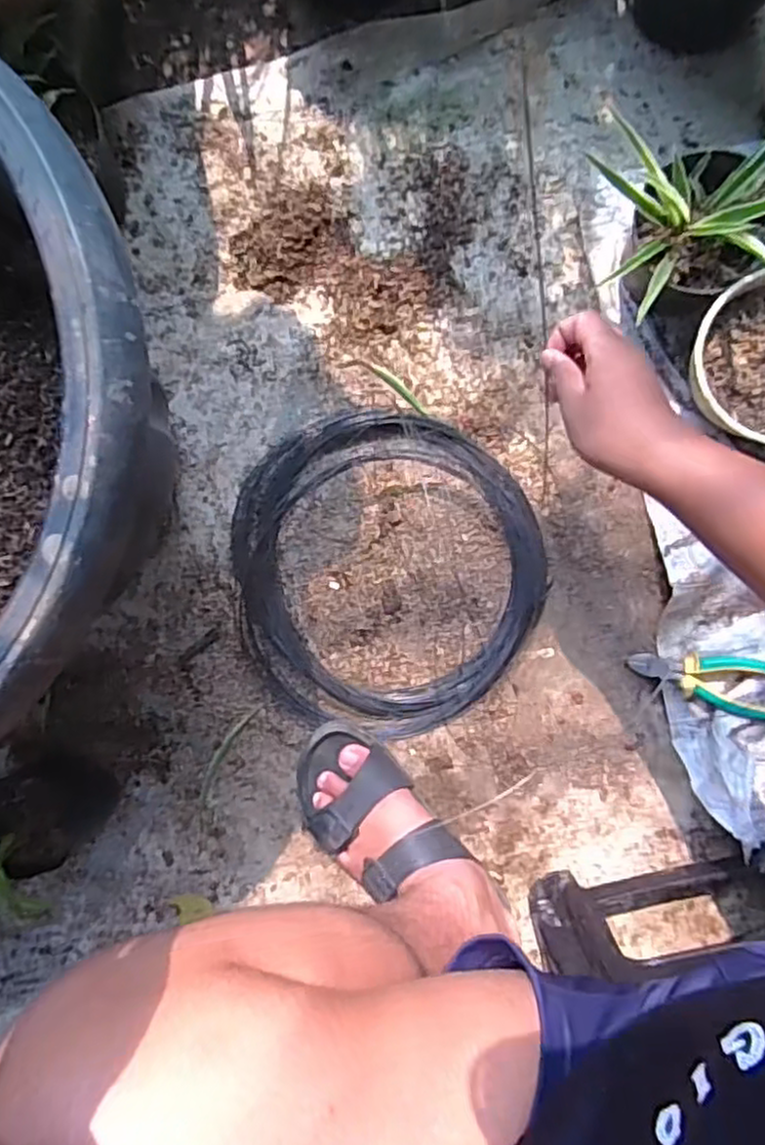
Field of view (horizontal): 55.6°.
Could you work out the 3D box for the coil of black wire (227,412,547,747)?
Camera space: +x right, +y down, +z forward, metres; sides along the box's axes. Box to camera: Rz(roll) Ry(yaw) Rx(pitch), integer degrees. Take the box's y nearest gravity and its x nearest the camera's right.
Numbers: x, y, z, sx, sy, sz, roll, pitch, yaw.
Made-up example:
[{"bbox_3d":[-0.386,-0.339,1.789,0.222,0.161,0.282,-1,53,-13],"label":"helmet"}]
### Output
[{"bbox_3d":[0.007,0.002,0.721,0.301,0.019,0.318,0,93,3],"label":"coil of black wire"}]

